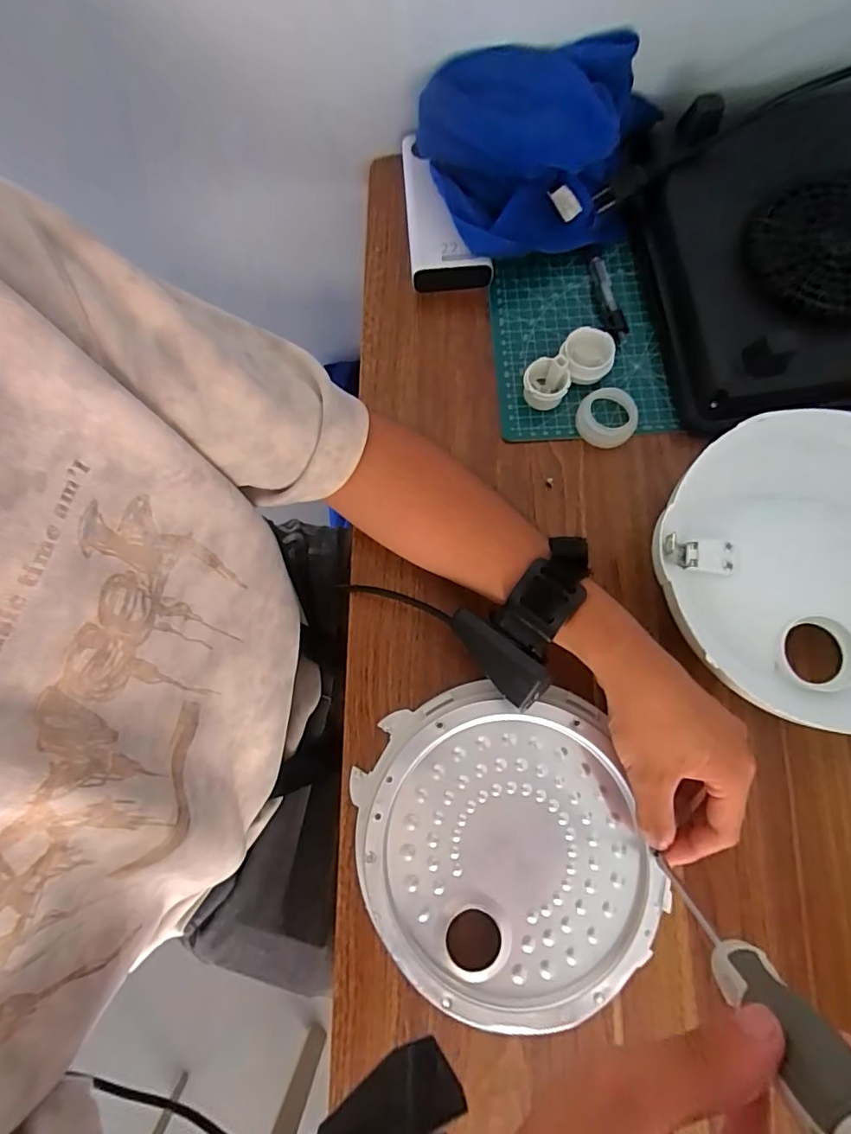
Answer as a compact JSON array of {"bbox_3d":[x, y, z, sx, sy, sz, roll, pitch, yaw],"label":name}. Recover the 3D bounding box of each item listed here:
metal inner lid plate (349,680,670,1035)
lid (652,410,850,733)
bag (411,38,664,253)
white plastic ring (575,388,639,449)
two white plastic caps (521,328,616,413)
[{"bbox_3d":[0.047,0.174,0.333,0.172,0.025,0.187,0,77,1],"label":"metal inner lid plate"},{"bbox_3d":[0.257,0.006,0.355,0.198,0.064,0.194,0,77,1],"label":"lid"},{"bbox_3d":[0.098,-0.334,0.427,0.191,0.078,0.144,-14,77,-3],"label":"bag"},{"bbox_3d":[0.142,-0.118,0.409,0.043,0.020,0.046,0,77,1],"label":"white plastic ring"},{"bbox_3d":[0.110,-0.155,0.409,0.076,0.030,0.039,-31,78,-6],"label":"two white plastic caps"}]

